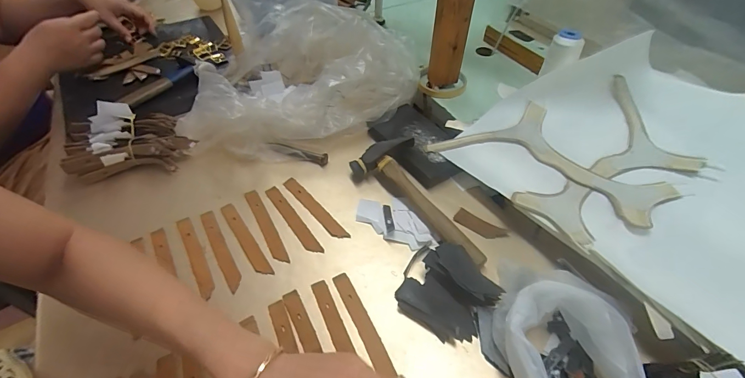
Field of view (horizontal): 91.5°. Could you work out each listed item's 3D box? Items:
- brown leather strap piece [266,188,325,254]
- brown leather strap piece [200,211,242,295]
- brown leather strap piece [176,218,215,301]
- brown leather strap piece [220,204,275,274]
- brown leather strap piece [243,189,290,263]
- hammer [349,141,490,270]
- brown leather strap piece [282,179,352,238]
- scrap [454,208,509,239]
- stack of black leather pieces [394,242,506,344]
[{"bbox_3d":[-0.101,0.038,0.465,0.020,0.005,0.124,-29,54,-23],"label":"brown leather strap piece"},{"bbox_3d":[-0.182,0.070,0.438,0.016,0.004,0.124,-26,53,-20],"label":"brown leather strap piece"},{"bbox_3d":[-0.210,0.077,0.430,0.016,0.005,0.117,-28,53,-22],"label":"brown leather strap piece"},{"bbox_3d":[-0.153,0.060,0.438,0.019,0.005,0.119,-30,54,-23],"label":"brown leather strap piece"},{"bbox_3d":[-0.134,0.045,0.459,0.017,0.005,0.122,-24,52,-19],"label":"brown leather strap piece"},{"bbox_3d":[0.072,0.005,0.467,0.080,0.034,0.212,-35,56,-26],"label":"hammer"},{"bbox_3d":[-0.076,0.024,0.476,0.018,0.004,0.126,-34,56,-26],"label":"brown leather strap piece"},{"bbox_3d":[0.135,0.046,0.456,0.065,0.004,0.024,31,56,26],"label":"scrap"},{"bbox_3d":[0.079,0.104,0.386,0.096,0.033,0.090,29,55,24],"label":"stack of black leather pieces"}]

